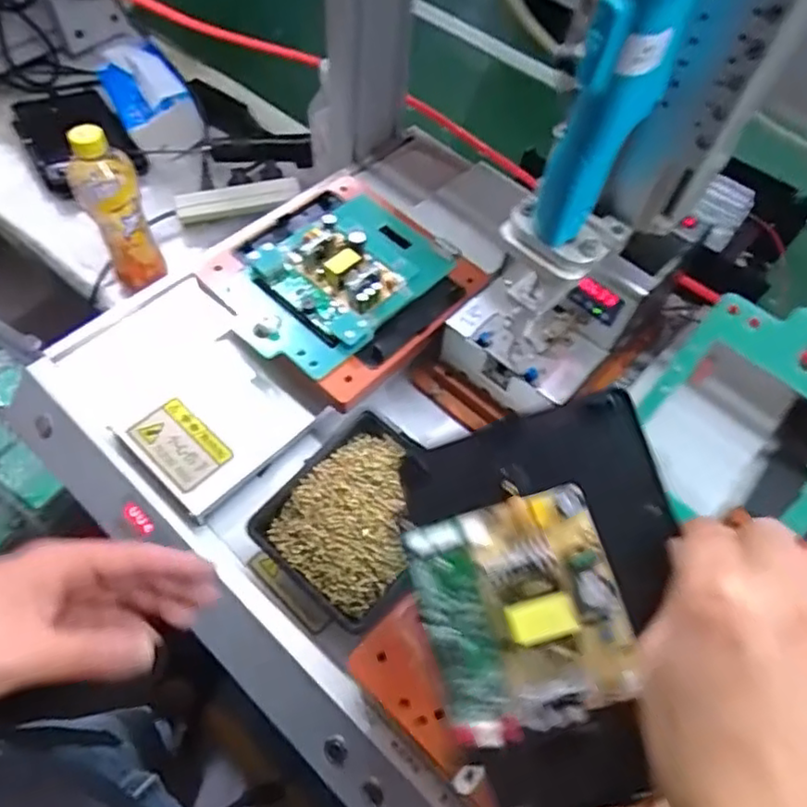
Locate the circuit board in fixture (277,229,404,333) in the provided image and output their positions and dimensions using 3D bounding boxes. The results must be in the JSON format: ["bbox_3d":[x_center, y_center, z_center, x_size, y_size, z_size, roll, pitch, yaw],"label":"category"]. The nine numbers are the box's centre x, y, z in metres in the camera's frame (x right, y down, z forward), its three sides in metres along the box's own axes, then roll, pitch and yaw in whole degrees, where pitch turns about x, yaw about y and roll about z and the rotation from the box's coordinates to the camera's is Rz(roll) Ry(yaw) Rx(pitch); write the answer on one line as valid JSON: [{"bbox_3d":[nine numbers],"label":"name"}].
[{"bbox_3d":[-0.062,-0.111,0.571,0.094,0.028,0.078,36,63,16],"label":"circuit board in fixture"}]

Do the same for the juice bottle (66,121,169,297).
[{"bbox_3d":[-0.331,-0.219,0.744,0.065,0.216,0.061,-21,63,-16],"label":"juice bottle"}]

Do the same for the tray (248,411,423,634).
[{"bbox_3d":[-0.030,0.087,0.497,0.120,0.030,0.137,38,64,17],"label":"tray"}]

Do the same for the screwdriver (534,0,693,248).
[{"bbox_3d":[0.105,-0.148,0.339,0.038,0.161,0.029,23,60,9],"label":"screwdriver"}]

